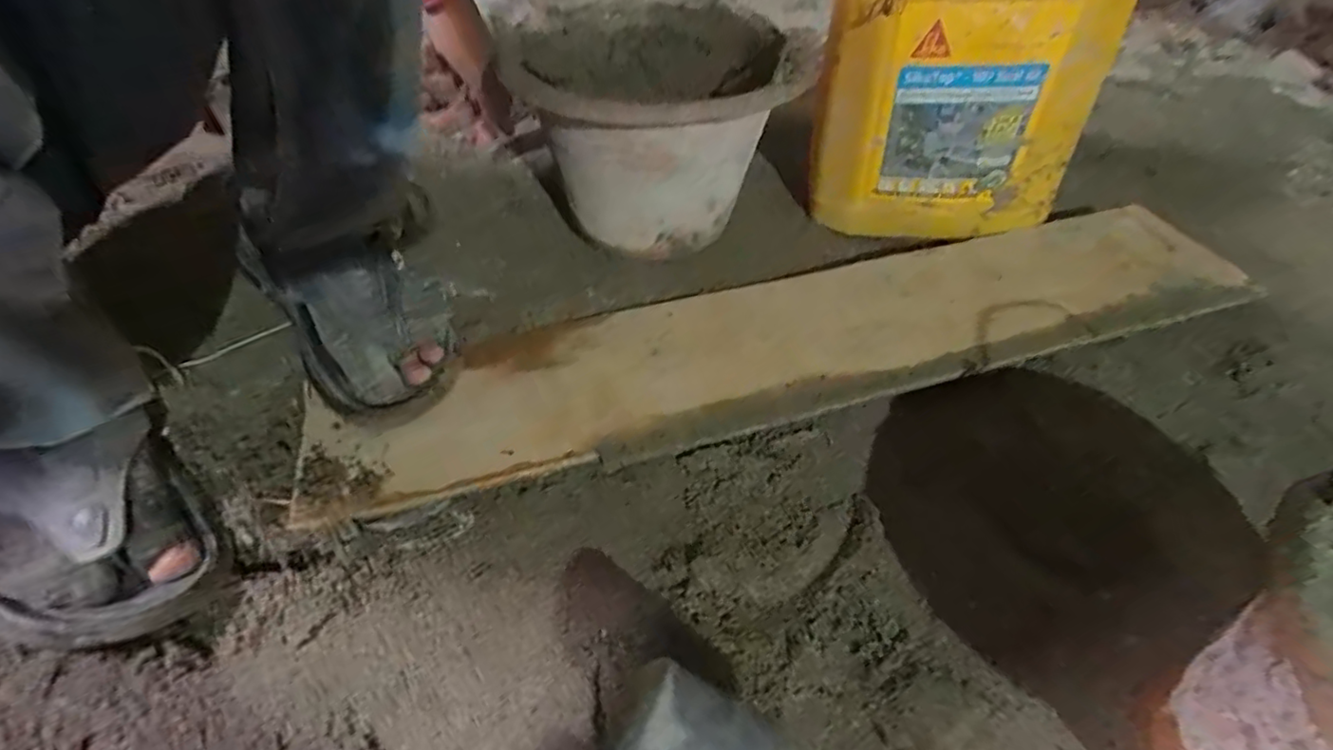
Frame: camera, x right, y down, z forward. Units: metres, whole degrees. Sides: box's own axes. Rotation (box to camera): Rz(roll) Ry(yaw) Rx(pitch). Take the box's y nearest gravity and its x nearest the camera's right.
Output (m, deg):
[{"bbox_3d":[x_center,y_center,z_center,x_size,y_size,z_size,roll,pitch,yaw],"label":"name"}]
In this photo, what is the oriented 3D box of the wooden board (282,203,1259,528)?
[{"bbox_3d":[0.108,-0.029,0.509,0.776,0.018,0.148,-13,48,-10],"label":"wooden board"}]

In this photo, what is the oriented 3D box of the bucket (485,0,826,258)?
[{"bbox_3d":[-0.023,-0.228,0.570,0.215,0.168,0.236,1,52,-2],"label":"bucket"}]

